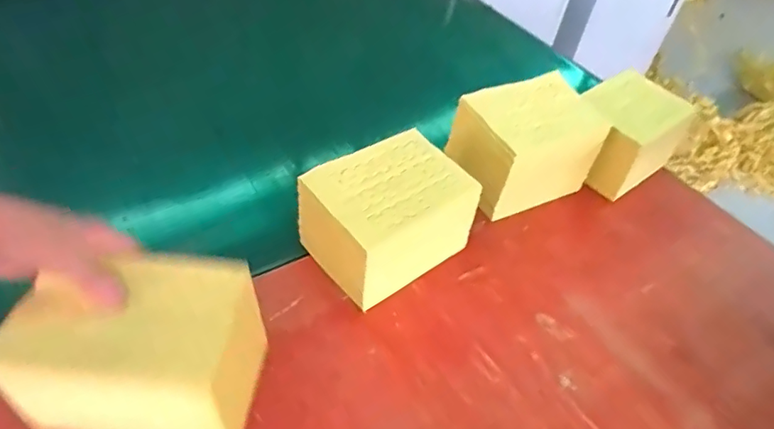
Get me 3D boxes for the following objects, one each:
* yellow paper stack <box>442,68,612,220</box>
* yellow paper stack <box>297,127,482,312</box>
[{"bbox_3d":[0.175,-0.086,0.717,0.193,0.129,0.108,-15,49,-24],"label":"yellow paper stack"},{"bbox_3d":[0.000,0.008,0.602,0.161,0.115,0.120,-27,55,-32],"label":"yellow paper stack"}]

